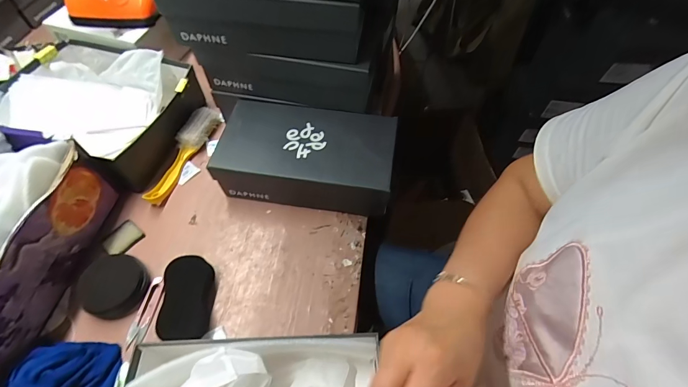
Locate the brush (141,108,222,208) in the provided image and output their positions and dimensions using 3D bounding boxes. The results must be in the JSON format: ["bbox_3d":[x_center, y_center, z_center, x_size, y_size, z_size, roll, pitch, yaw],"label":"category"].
[{"bbox_3d":[-0.313,-0.078,0.665,0.049,0.038,0.227,18,58,9],"label":"brush"}]

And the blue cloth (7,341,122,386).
[{"bbox_3d":[-0.360,0.242,0.447,0.099,0.056,0.098,0,57,-1],"label":"blue cloth"}]

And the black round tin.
[{"bbox_3d":[-0.343,0.138,0.521,0.085,0.038,0.093,11,58,5],"label":"black round tin"}]

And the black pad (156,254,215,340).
[{"bbox_3d":[-0.234,0.156,0.519,0.064,0.038,0.125,-4,57,-4],"label":"black pad"}]

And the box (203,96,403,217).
[{"bbox_3d":[-0.061,-0.064,0.623,0.283,0.107,0.155,9,57,4],"label":"box"}]

